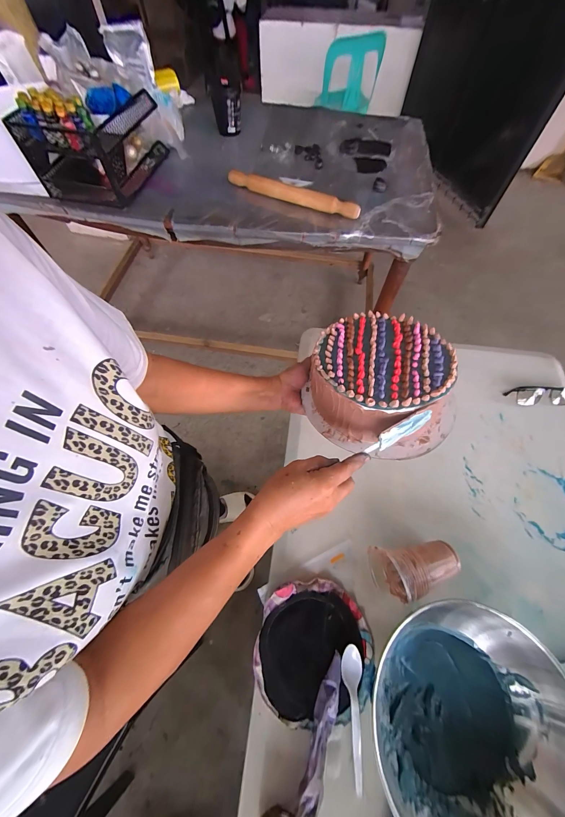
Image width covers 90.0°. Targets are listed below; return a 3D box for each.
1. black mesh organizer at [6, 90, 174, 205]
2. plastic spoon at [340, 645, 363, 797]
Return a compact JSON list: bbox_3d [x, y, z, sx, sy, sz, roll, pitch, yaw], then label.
[{"bbox_3d":[-0.554,-0.791,0.852,0.266,0.179,0.324,11,65,3],"label":"black mesh organizer"},{"bbox_3d":[0.096,0.399,0.368,0.027,0.020,0.145,-1,63,-2],"label":"plastic spoon"}]

